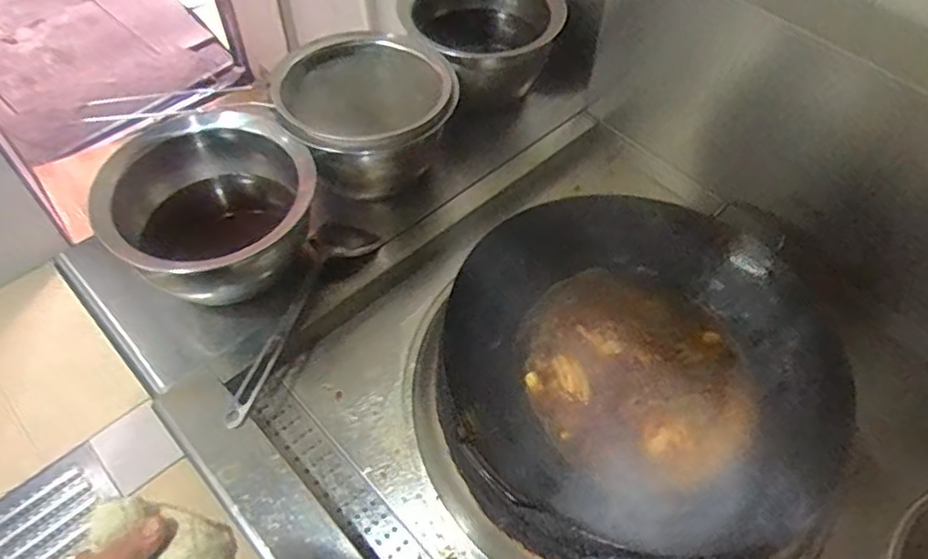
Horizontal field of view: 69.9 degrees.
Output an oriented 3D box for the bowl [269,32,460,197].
[{"bbox_3d":[-0.142,-0.232,0.949,0.214,0.154,0.233,0,55,-1],"label":"bowl"}]

